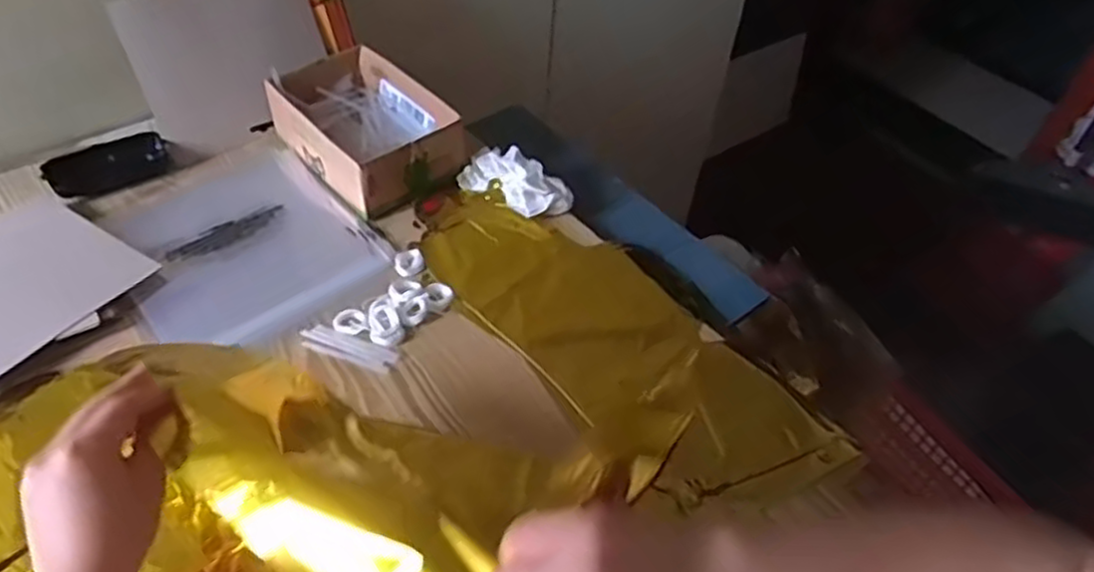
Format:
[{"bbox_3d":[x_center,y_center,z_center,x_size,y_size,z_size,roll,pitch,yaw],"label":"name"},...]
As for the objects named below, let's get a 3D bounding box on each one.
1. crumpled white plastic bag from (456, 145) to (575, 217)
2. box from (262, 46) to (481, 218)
[{"bbox_3d":[-0.031,-0.109,0.732,0.116,0.031,0.064,27,51,21],"label":"crumpled white plastic bag"},{"bbox_3d":[-0.186,-0.162,0.746,0.183,0.068,0.132,37,55,27],"label":"box"}]

